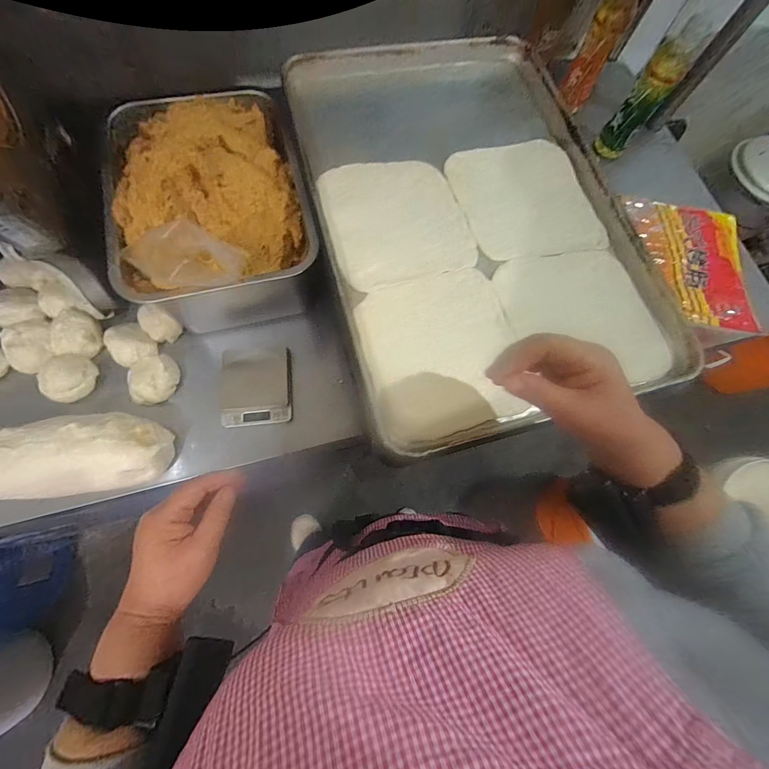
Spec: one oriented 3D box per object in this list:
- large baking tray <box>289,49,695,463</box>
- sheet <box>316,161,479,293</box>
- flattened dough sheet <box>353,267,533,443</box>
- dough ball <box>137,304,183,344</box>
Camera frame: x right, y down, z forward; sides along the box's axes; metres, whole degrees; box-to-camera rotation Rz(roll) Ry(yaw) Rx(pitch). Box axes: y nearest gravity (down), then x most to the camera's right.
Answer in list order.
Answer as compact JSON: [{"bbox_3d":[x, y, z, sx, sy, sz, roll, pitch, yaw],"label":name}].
[{"bbox_3d":[0.113,-0.243,0.465,0.399,0.038,0.603,-15,74,-7],"label":"large baking tray"},{"bbox_3d":[0.015,-0.221,0.451,0.179,0.021,0.184,-16,74,-7],"label":"sheet"},{"bbox_3d":[0.068,-0.044,0.402,0.179,0.011,0.193,-13,75,-8],"label":"flattened dough sheet"},{"bbox_3d":[-0.358,-0.098,0.535,0.060,0.046,0.046,38,74,7],"label":"dough ball"}]

